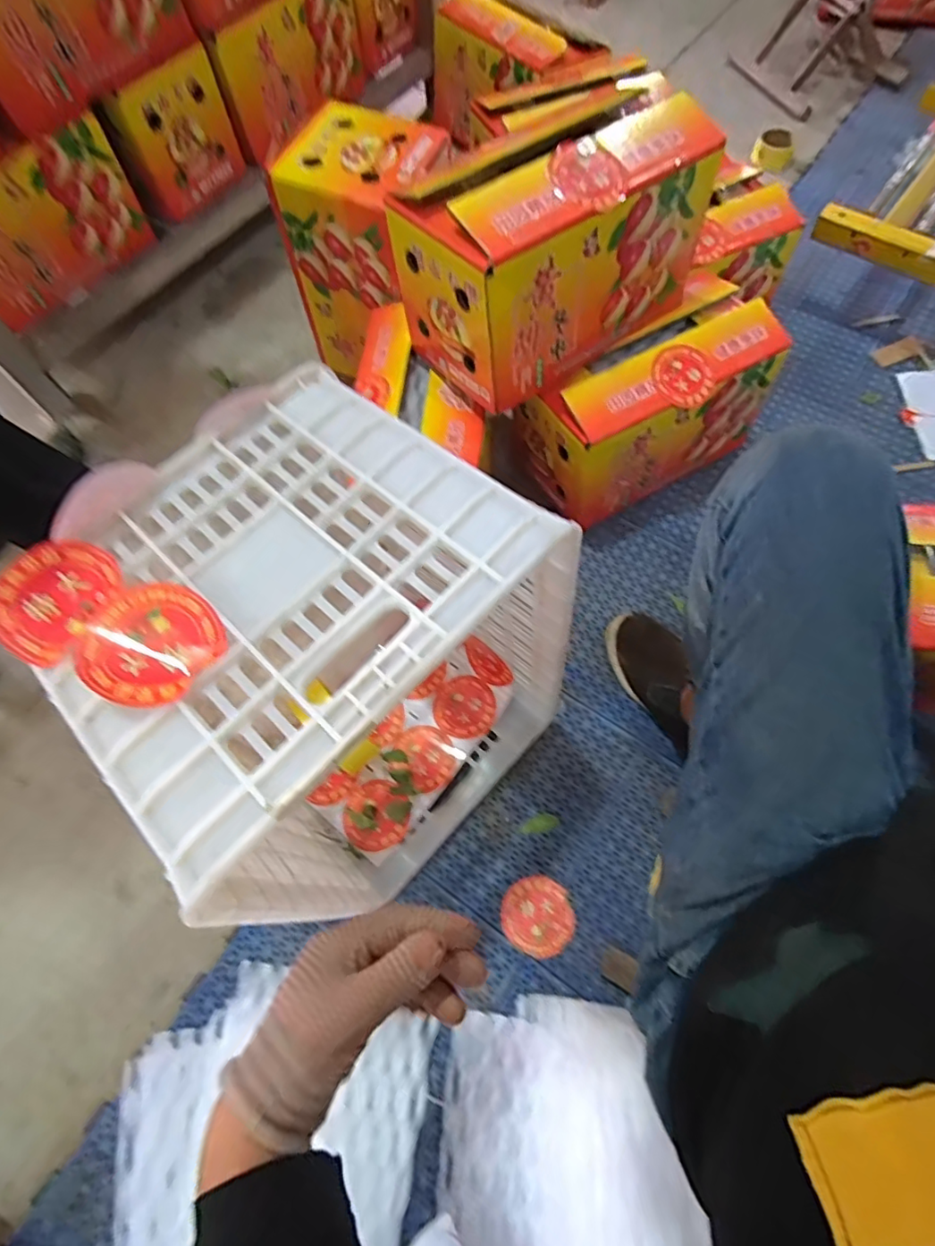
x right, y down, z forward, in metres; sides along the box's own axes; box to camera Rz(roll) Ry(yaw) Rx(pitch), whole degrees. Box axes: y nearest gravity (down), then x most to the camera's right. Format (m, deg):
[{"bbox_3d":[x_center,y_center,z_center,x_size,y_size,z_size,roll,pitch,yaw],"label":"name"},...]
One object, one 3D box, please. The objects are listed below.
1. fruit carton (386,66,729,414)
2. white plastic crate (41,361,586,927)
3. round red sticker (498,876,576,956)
[{"bbox_3d":[0.110,-0.471,0.707,0.347,0.206,0.182,-36,70,-12],"label":"fruit carton"},{"bbox_3d":[-0.116,0.062,0.596,0.301,0.474,0.324,40,74,17],"label":"white plastic crate"},{"bbox_3d":[0.088,0.363,0.710,0.088,0.005,0.085,-1,67,2],"label":"round red sticker"}]

